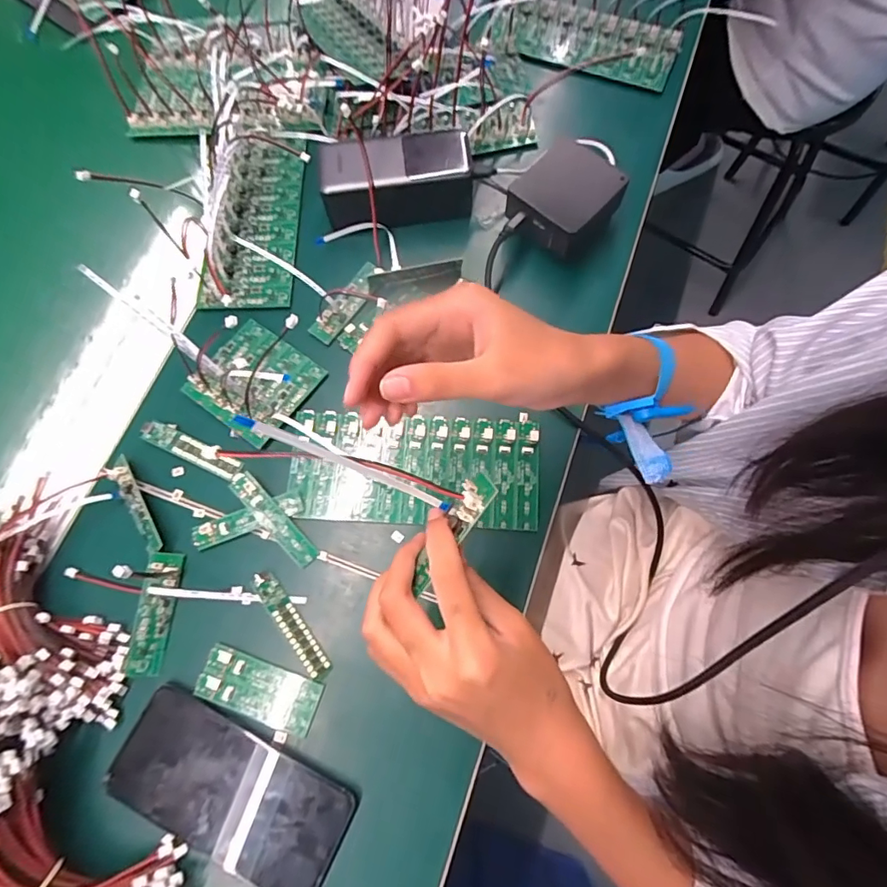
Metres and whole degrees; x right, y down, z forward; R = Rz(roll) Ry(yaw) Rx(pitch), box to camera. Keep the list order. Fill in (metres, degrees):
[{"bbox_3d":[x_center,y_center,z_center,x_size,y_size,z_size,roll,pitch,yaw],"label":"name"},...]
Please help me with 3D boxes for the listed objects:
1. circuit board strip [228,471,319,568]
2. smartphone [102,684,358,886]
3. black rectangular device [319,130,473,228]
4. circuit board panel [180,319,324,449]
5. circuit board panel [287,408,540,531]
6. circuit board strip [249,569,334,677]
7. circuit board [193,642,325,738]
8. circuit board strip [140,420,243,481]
[{"bbox_3d":[-0.128,0.057,0.373,0.017,0.006,0.085,-42,87,-8],"label":"circuit board strip"},{"bbox_3d":[-0.139,0.228,0.323,0.155,0.005,0.071,24,75,10],"label":"smartphone"},{"bbox_3d":[-0.041,-0.228,0.440,0.129,0.058,0.058,-10,72,-5],"label":"black rectangular device"},{"bbox_3d":[-0.155,-0.053,0.409,0.088,0.006,0.083,34,77,12],"label":"circuit board panel"},{"bbox_3d":[-0.022,0.019,0.383,0.187,0.015,0.083,2,72,3],"label":"circuit board panel"},{"bbox_3d":[-0.109,0.128,0.354,0.014,0.007,0.085,-37,74,-9],"label":"circuit board strip"},{"bbox_3d":[-0.129,0.171,0.347,0.084,0.007,0.035,19,74,8],"label":"circuit board"},{"bbox_3d":[-0.201,0.004,0.397,0.084,0.006,0.020,23,75,10],"label":"circuit board strip"}]

